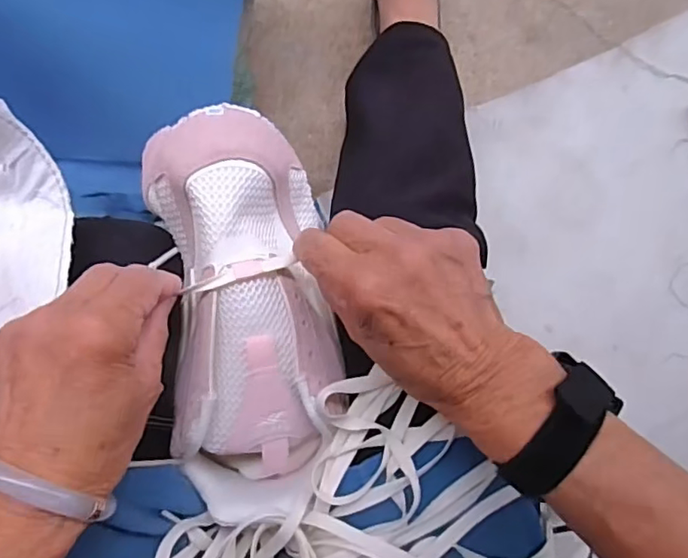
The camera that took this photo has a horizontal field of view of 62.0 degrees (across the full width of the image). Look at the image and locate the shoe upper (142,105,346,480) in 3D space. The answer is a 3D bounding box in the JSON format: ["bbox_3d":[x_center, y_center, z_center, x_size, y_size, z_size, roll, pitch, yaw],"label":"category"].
[{"bbox_3d":[-0.055,0.013,0.336,0.092,0.062,0.213,-8,91,-4],"label":"shoe upper"}]

